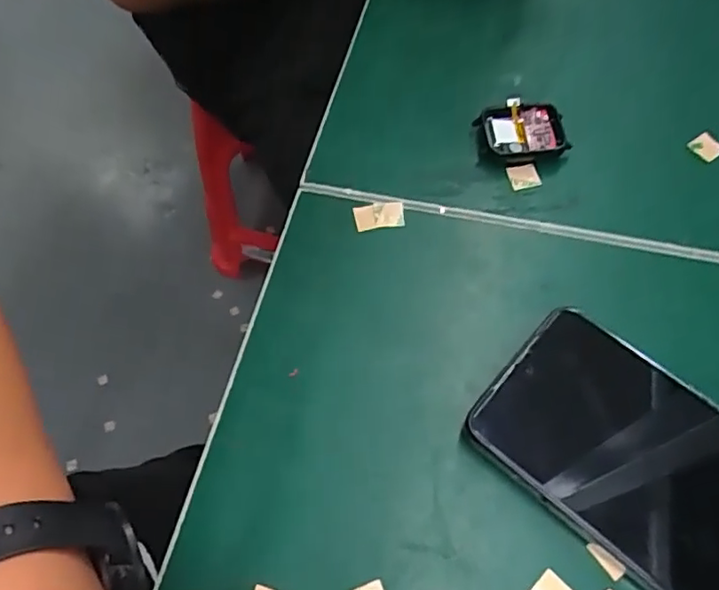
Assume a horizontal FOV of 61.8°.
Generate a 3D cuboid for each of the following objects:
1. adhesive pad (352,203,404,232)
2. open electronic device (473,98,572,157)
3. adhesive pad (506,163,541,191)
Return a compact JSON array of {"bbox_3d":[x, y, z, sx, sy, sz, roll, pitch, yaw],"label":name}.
[{"bbox_3d":[0.010,-0.041,0.314,0.026,0.004,0.013,-7,79,5],"label":"adhesive pad"},{"bbox_3d":[0.089,-0.089,0.331,0.044,0.012,0.035,-5,61,-2],"label":"open electronic device"},{"bbox_3d":[0.088,-0.063,0.322,0.017,0.006,0.013,-10,61,-5],"label":"adhesive pad"}]

